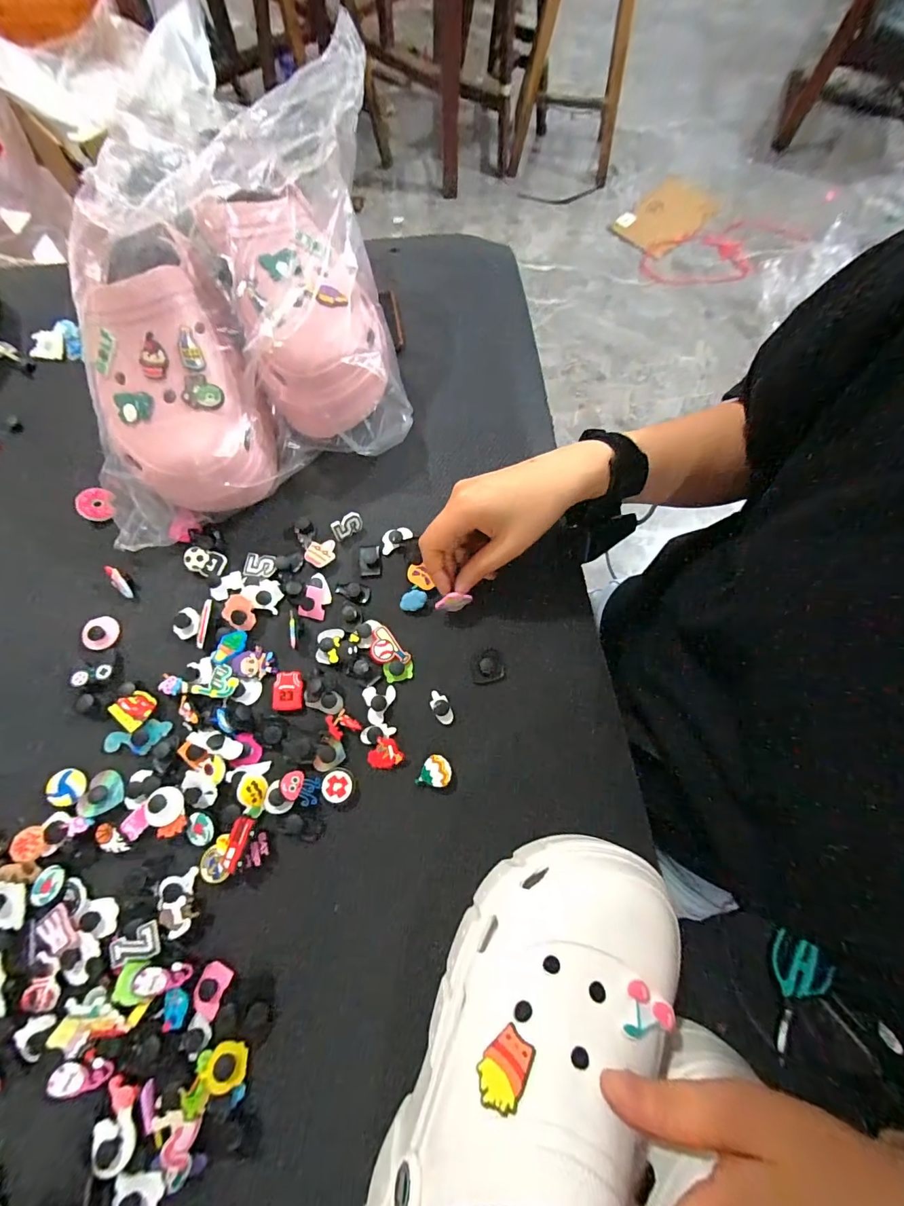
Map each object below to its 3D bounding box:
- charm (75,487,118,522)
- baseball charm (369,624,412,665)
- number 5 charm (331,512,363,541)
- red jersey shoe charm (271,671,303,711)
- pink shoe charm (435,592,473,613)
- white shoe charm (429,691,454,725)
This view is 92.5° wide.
[{"bbox_3d":[-0.301,-0.084,0.365,0.026,0.004,0.028,-7,86,-24],"label":"charm"},{"bbox_3d":[-0.052,0.037,0.339,0.023,0.006,0.036,-41,77,-14],"label":"baseball charm"},{"bbox_3d":[-0.088,-0.065,0.365,0.027,0.018,0.005,-35,46,-16],"label":"number 5 charm"},{"bbox_3d":[-0.124,0.066,0.327,0.023,0.005,0.028,-2,71,-2],"label":"red jersey shoe charm"},{"bbox_3d":[0.001,-0.002,0.343,0.024,0.019,0.010,13,38,-21],"label":"pink shoe charm"},{"bbox_3d":[-0.008,0.080,0.330,0.013,0.009,0.026,-29,74,-10],"label":"white shoe charm"}]

